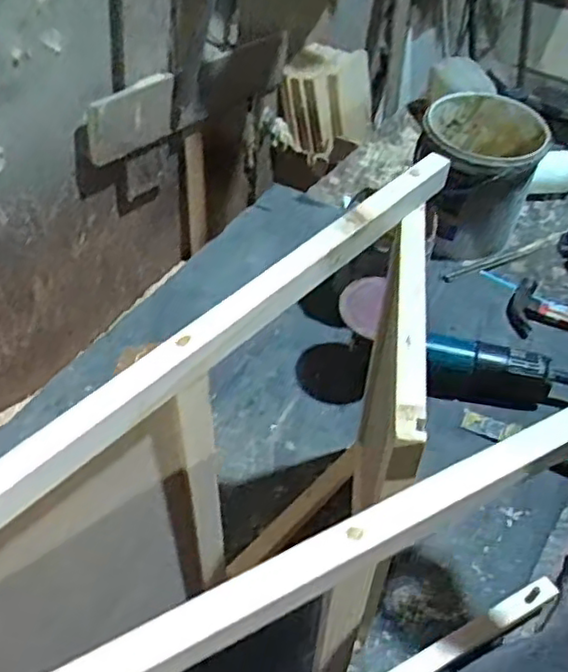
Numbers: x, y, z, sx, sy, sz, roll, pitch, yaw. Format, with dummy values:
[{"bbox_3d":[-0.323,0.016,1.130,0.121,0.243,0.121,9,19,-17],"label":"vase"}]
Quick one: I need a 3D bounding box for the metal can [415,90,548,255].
[{"bbox_3d":[0.287,-0.240,1.082,0.176,0.189,0.194,19,49,12],"label":"metal can"}]

